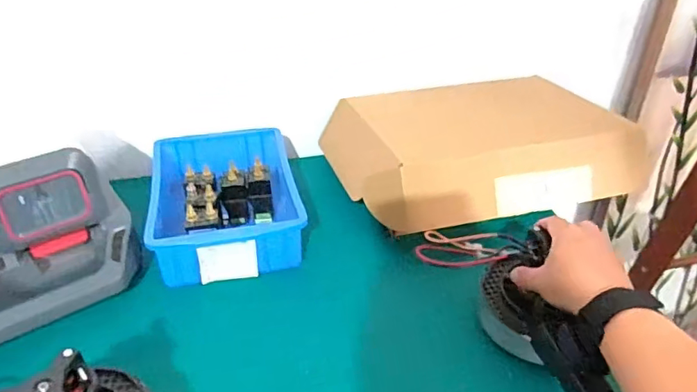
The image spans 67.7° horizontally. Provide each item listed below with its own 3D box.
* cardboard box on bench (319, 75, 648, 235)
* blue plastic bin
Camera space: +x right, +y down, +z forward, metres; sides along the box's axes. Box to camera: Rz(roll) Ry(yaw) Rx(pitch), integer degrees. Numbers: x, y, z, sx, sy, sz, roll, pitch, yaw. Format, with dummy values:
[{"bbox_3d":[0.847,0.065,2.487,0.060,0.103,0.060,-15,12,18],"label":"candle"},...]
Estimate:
[{"bbox_3d":[0.174,-0.073,0.743,0.390,0.078,0.271,-10,35,-14],"label":"cardboard box on bench"},{"bbox_3d":[-0.161,0.000,0.677,0.170,0.075,0.233,-9,35,-13],"label":"blue plastic bin"}]

